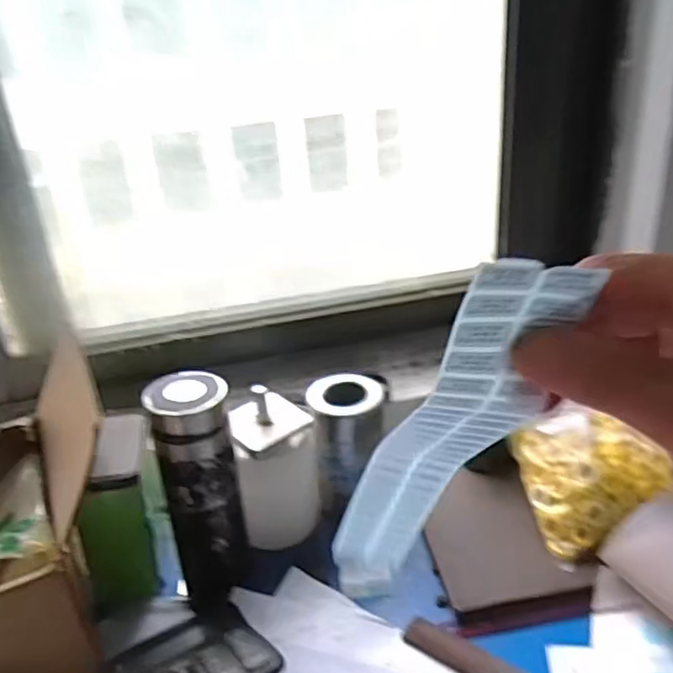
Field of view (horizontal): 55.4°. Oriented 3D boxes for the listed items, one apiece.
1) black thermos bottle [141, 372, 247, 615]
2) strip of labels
[{"bbox_3d":[-0.114,0.134,0.554,0.060,0.203,0.072,-10,29,-11],"label":"black thermos bottle"},{"bbox_3d":[0.040,0.076,0.332,0.047,0.339,0.037,-14,60,-17],"label":"strip of labels"}]

